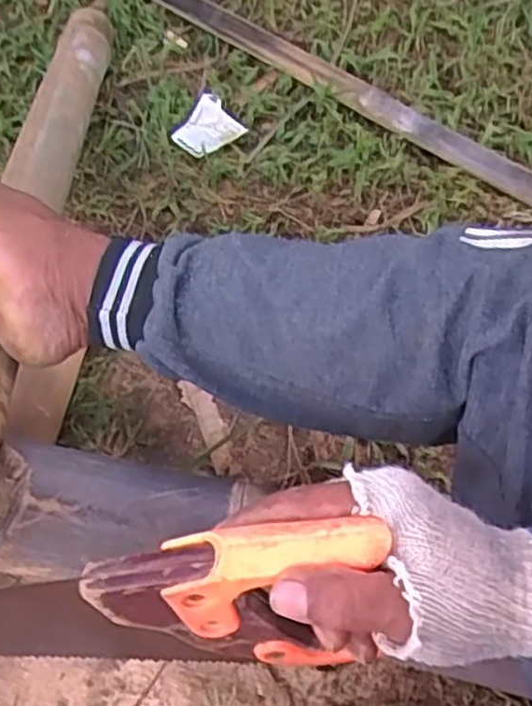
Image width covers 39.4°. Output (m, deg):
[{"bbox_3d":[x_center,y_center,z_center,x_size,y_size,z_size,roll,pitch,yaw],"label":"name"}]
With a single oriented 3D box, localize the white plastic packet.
[{"bbox_3d":[-0.069,-0.263,0.858,0.081,0.010,0.081,-40,67,-17],"label":"white plastic packet"}]

